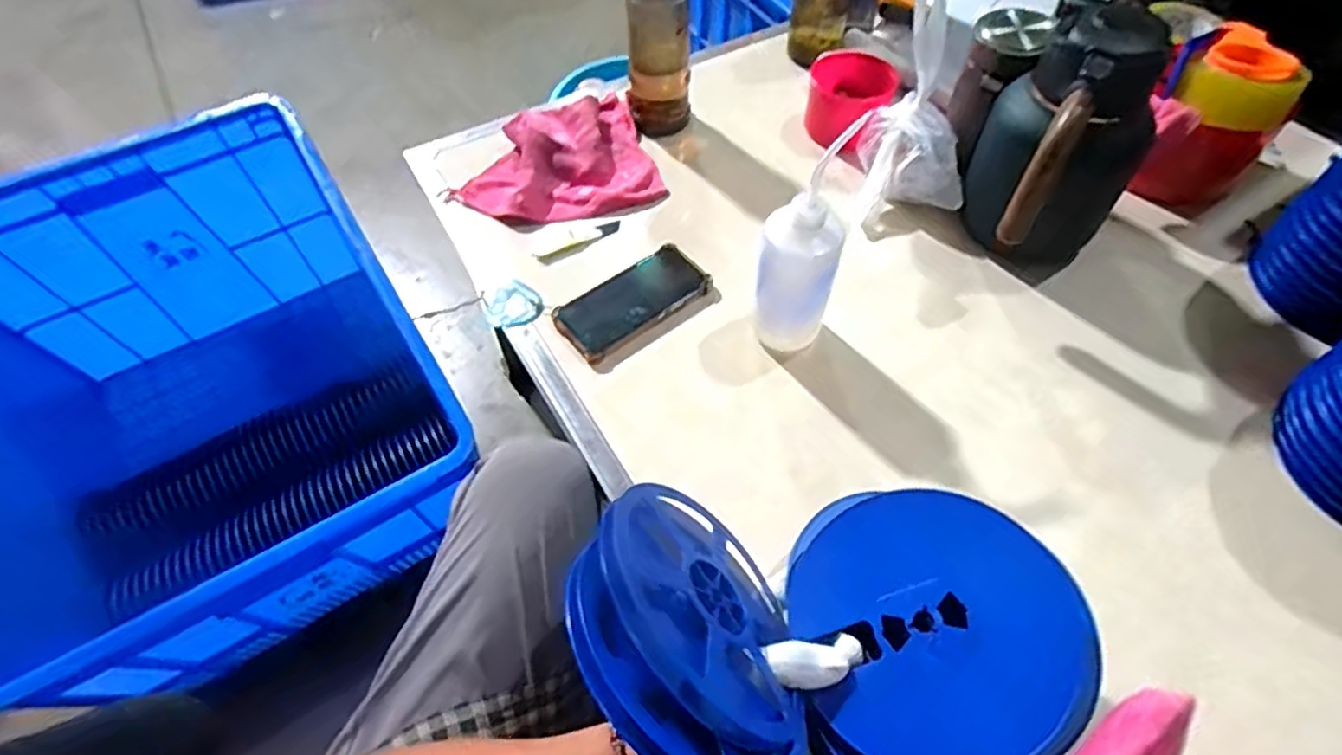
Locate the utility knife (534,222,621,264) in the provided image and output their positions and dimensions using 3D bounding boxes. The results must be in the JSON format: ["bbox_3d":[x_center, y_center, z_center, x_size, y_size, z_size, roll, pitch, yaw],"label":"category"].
[{"bbox_3d":[-0.104,-0.155,0.765,0.104,0.011,0.020,-26,58,-16],"label":"utility knife"}]

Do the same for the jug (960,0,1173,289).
[{"bbox_3d":[0.367,-0.204,0.656,0.141,0.230,0.160,30,60,20],"label":"jug"}]

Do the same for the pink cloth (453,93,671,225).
[{"bbox_3d":[-0.148,-0.271,0.822,0.243,0.043,0.195,-15,56,-9],"label":"pink cloth"}]

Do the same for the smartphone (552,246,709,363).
[{"bbox_3d":[-0.041,-0.081,0.705,0.158,0.015,0.077,-34,60,-20],"label":"smartphone"}]

